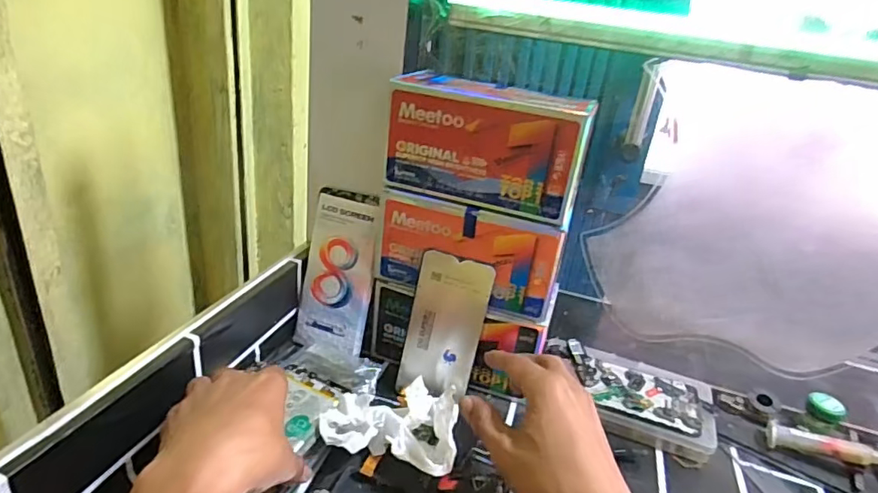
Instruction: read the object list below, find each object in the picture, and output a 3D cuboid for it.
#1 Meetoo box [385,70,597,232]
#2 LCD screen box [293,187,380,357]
[{"bbox_3d":[0.047,-0.096,0.488,0.176,0.096,0.076,14,27,14],"label":"Meetoo box"},{"bbox_3d":[-0.107,0.026,0.556,0.078,0.168,0.024,10,4,5],"label":"LCD screen box"}]

